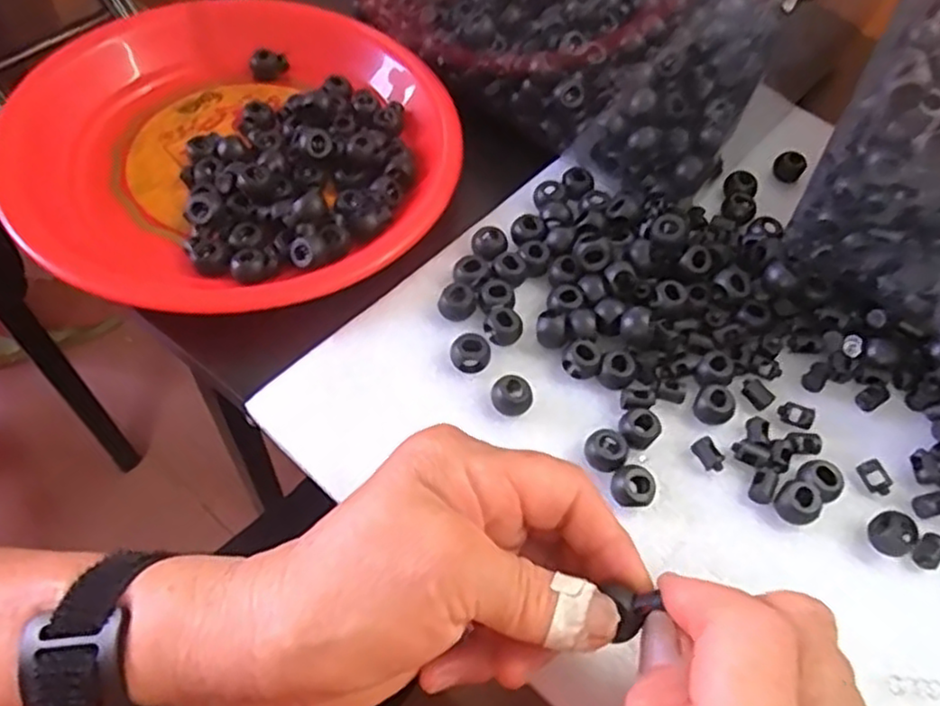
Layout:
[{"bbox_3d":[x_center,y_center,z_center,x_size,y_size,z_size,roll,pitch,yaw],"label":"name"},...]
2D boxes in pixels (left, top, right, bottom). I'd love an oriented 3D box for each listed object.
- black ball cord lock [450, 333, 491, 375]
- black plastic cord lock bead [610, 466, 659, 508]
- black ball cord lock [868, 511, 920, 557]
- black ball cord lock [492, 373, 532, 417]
[{"bbox_3d":[0.001,0.001,0.317,0.017,0.013,0.015,17,61,7],"label":"black ball cord lock"},{"bbox_3d":[0.066,0.055,0.290,0.018,0.012,0.015,41,66,19],"label":"black plastic cord lock bead"},{"bbox_3d":[0.169,0.073,0.285,0.017,0.015,0.017,-18,63,-13],"label":"black ball cord lock"},{"bbox_3d":[0.018,0.019,0.308,0.017,0.012,0.016,1,60,-2],"label":"black ball cord lock"}]

